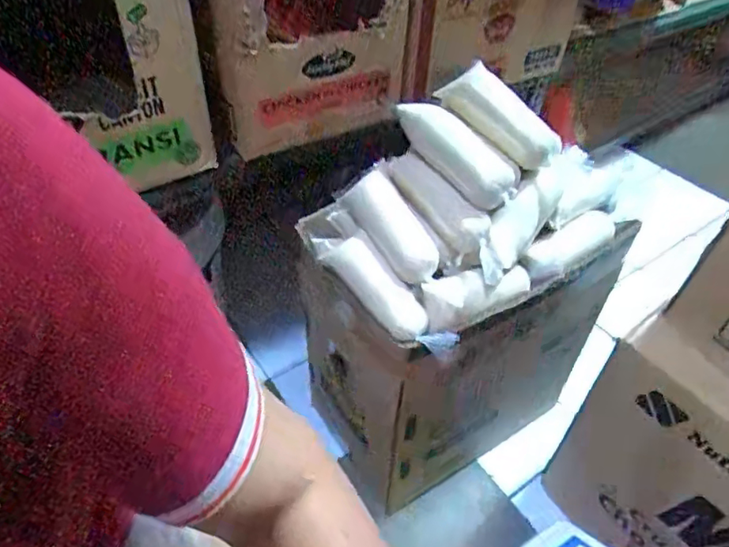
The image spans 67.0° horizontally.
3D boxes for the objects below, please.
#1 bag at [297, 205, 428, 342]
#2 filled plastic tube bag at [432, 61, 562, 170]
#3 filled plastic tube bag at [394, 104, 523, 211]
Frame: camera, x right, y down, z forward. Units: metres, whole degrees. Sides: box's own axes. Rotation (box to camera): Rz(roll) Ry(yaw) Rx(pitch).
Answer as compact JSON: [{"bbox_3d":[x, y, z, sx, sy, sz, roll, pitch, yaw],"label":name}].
[{"bbox_3d":[-0.008,-0.009,0.603,0.047,0.042,0.217,-25,52,-24],"label":"bag"},{"bbox_3d":[0.151,-0.174,0.594,0.139,0.058,0.054,37,51,-1],"label":"filled plastic tube bag"},{"bbox_3d":[0.097,-0.128,0.575,0.145,0.054,0.044,44,57,14],"label":"filled plastic tube bag"}]

